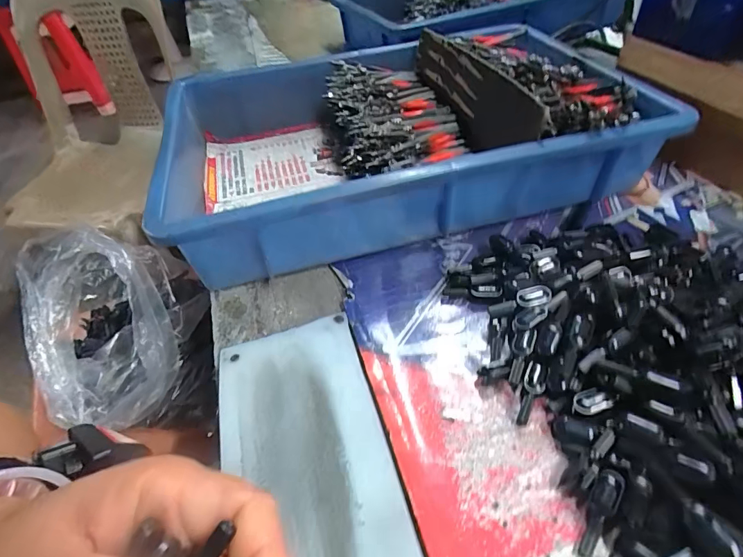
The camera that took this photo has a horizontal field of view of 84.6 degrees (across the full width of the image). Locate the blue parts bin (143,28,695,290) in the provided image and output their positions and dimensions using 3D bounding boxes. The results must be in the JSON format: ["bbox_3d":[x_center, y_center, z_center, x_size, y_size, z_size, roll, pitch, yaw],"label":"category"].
[{"bbox_3d":[0.019,-0.155,0.417,0.422,0.085,0.301,-16,47,-7],"label":"blue parts bin"}]

